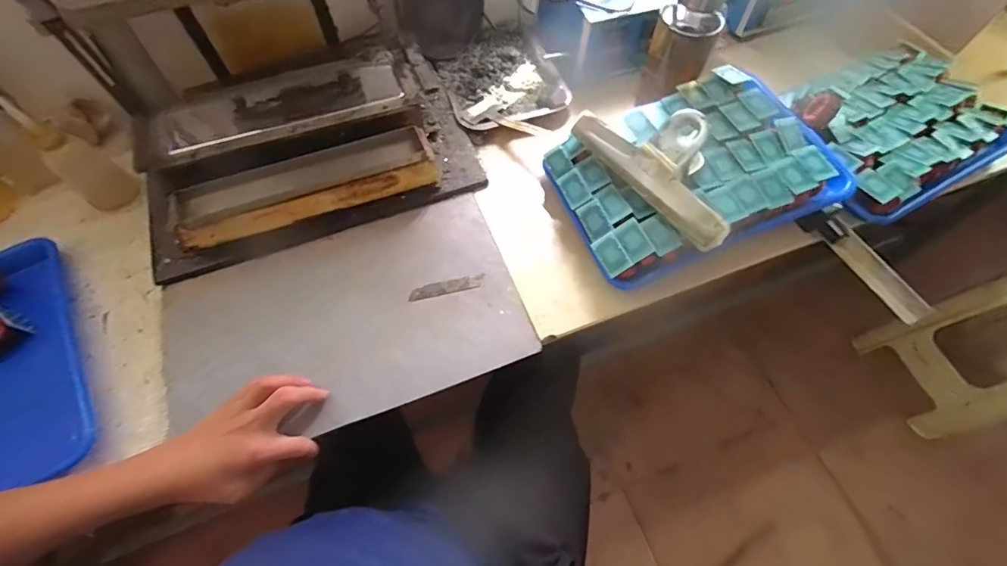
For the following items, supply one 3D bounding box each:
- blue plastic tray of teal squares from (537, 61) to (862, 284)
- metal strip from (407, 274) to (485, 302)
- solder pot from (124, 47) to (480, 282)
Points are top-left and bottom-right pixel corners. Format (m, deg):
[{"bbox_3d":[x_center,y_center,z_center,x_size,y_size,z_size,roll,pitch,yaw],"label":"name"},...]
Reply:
[{"bbox_3d":[0.231,-0.143,0.565,0.318,0.077,0.243,-22,64,-11],"label":"blue plastic tray of teal squares"},{"bbox_3d":[-0.072,0.005,0.556,0.096,0.004,0.017,-12,62,-6],"label":"metal strip"},{"bbox_3d":[-0.272,-0.189,0.605,0.444,0.097,0.242,-18,63,-9],"label":"solder pot"}]

